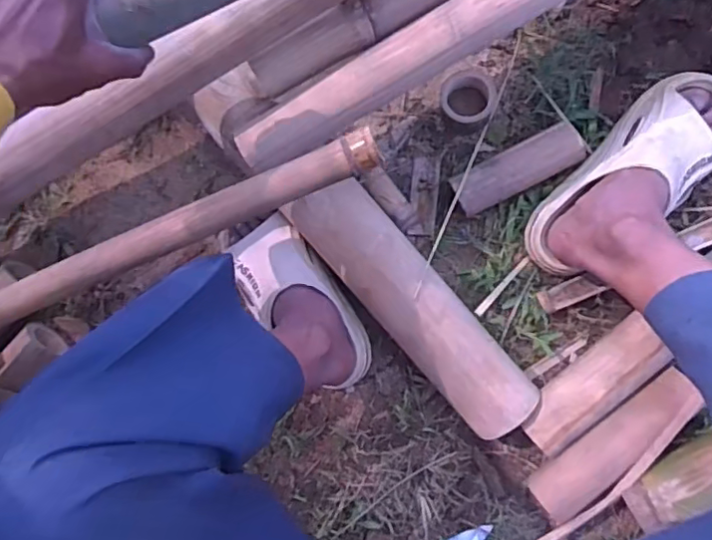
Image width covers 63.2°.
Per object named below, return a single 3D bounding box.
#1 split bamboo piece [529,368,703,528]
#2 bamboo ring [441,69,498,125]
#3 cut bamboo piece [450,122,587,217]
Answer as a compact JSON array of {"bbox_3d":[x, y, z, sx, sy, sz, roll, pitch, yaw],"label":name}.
[{"bbox_3d":[0.294,0.202,0.652,0.211,0.029,0.061,-43,82,5],"label":"split bamboo piece"},{"bbox_3d":[0.137,-0.211,0.700,0.064,0.027,0.069,0,88,9],"label":"bamboo ring"},{"bbox_3d":[0.190,-0.118,0.685,0.154,0.042,0.051,-27,84,7],"label":"cut bamboo piece"}]

